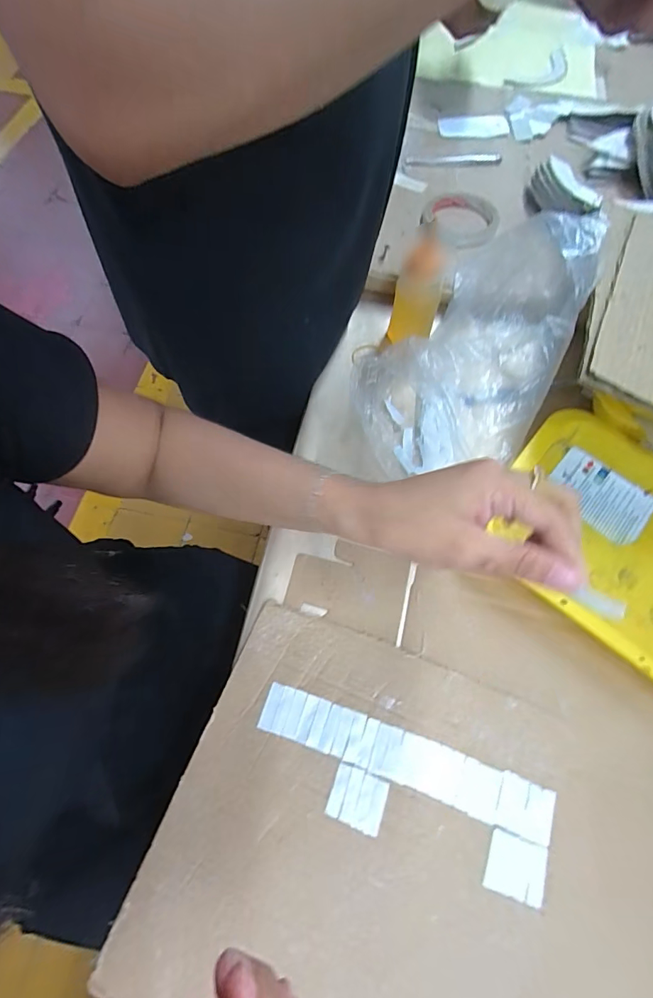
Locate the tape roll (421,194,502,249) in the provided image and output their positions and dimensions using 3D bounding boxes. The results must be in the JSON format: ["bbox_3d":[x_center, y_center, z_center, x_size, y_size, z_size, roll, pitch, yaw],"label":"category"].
[{"bbox_3d":[0.177,-0.365,0.583,0.090,0.012,0.099,0,65,-1],"label":"tape roll"}]

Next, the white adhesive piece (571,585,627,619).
[{"bbox_3d":[0.134,0.051,0.221,0.023,0.004,0.008,27,94,23],"label":"white adhesive piece"}]

